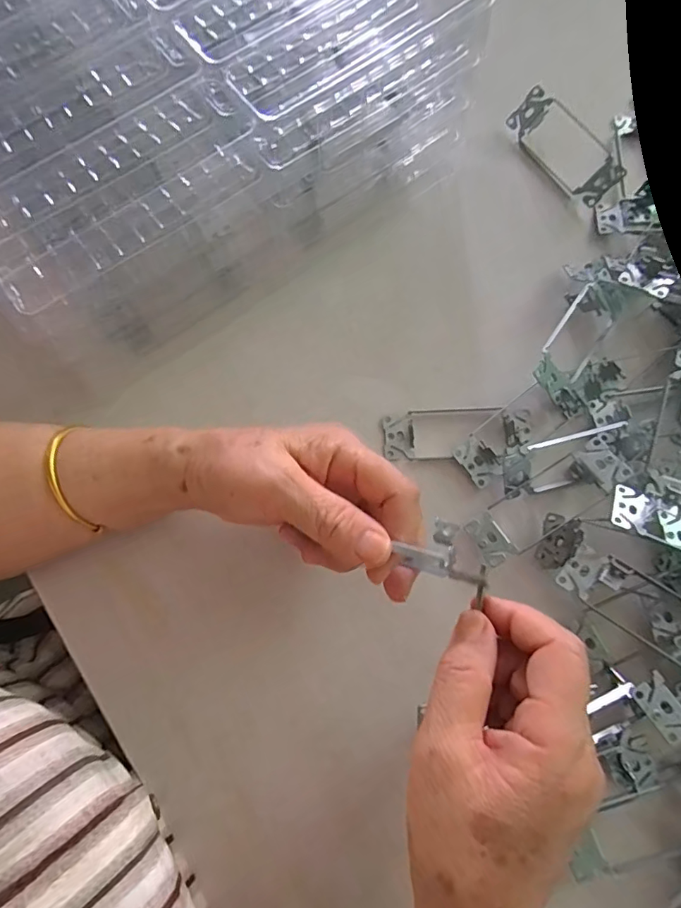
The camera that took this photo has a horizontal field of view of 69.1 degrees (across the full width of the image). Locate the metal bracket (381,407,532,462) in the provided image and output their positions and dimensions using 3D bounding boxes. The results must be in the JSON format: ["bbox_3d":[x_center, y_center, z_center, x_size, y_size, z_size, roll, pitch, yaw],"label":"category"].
[{"bbox_3d":[0.083,-0.015,0.348,0.104,0.009,0.036,-4,76,1],"label":"metal bracket"}]

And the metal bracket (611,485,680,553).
[{"bbox_3d":[0.221,0.049,0.301,0.104,0.018,0.035,25,78,7],"label":"metal bracket"}]

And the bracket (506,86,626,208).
[{"bbox_3d":[0.177,-0.244,0.393,0.039,0.007,0.101,-41,78,31],"label":"bracket"}]

